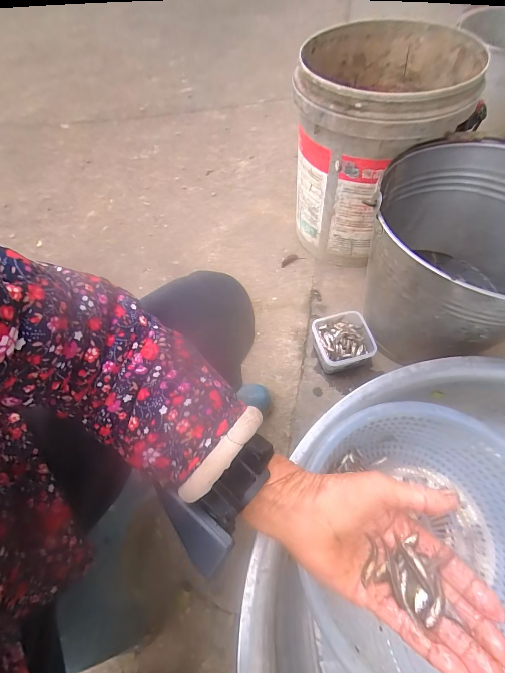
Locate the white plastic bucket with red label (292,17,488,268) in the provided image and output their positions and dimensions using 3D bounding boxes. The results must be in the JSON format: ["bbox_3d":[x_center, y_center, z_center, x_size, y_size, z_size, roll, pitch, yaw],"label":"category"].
[{"bbox_3d":[0.247,-0.402,0.707,0.305,0.364,0.336,8,62,8],"label":"white plastic bucket with red label"}]

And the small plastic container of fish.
[{"bbox_3d":[0.182,0.016,0.641,0.107,0.071,0.104,-13,61,-4],"label":"small plastic container of fish"}]

